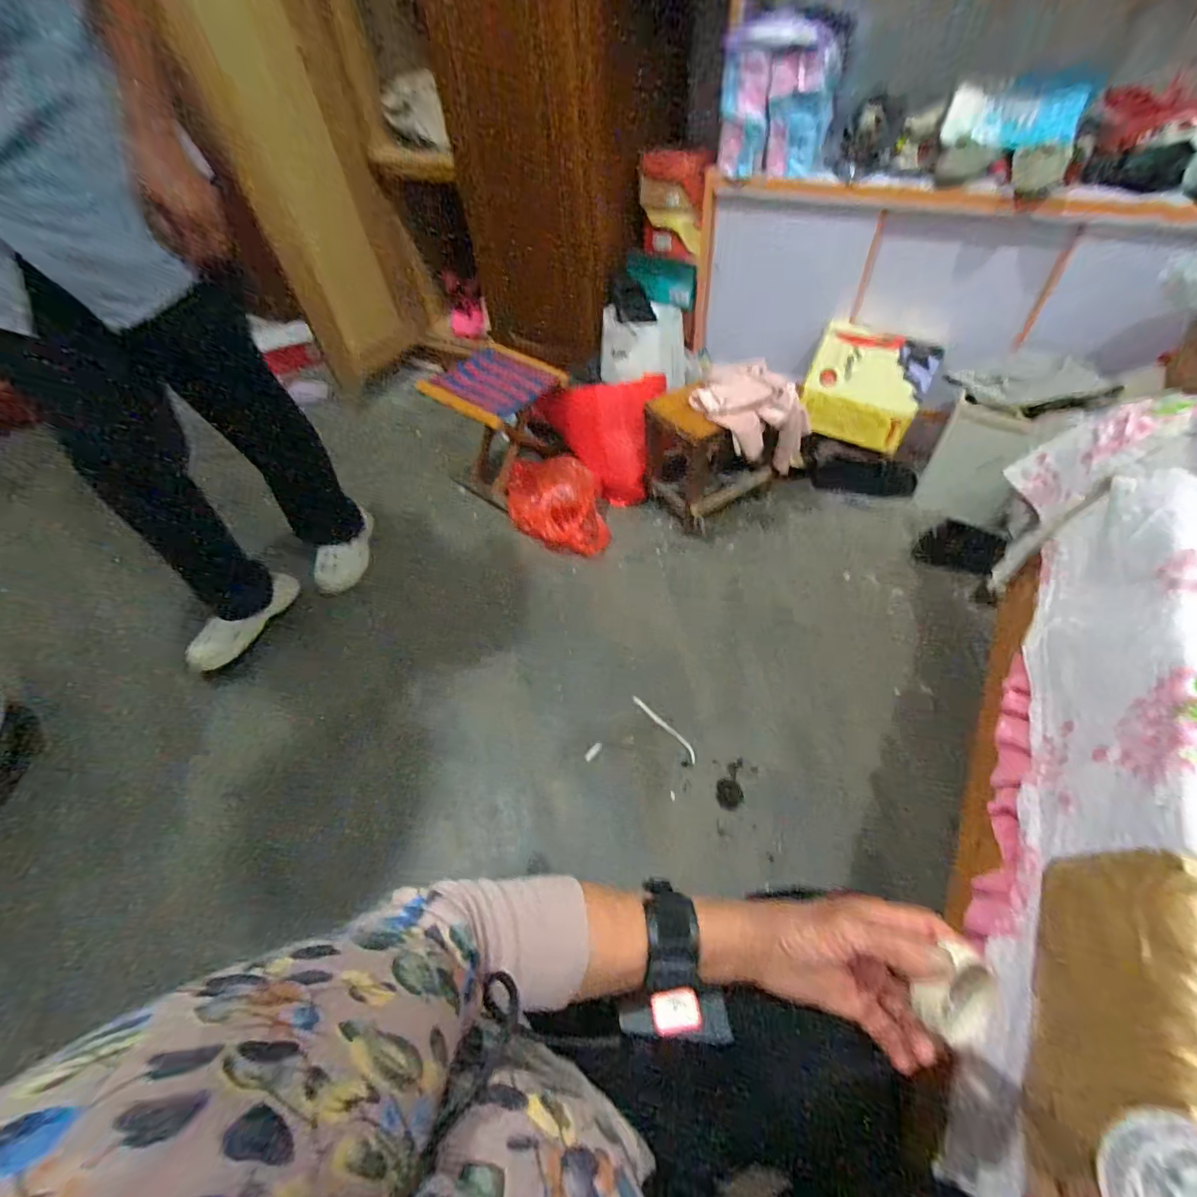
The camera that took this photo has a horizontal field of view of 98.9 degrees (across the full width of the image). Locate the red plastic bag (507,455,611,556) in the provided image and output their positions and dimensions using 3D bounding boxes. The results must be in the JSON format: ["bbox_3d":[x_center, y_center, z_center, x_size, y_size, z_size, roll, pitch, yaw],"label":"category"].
[{"bbox_3d":[-0.117,-0.263,1.365,0.246,0.104,0.342,-10,53,-2],"label":"red plastic bag"}]

